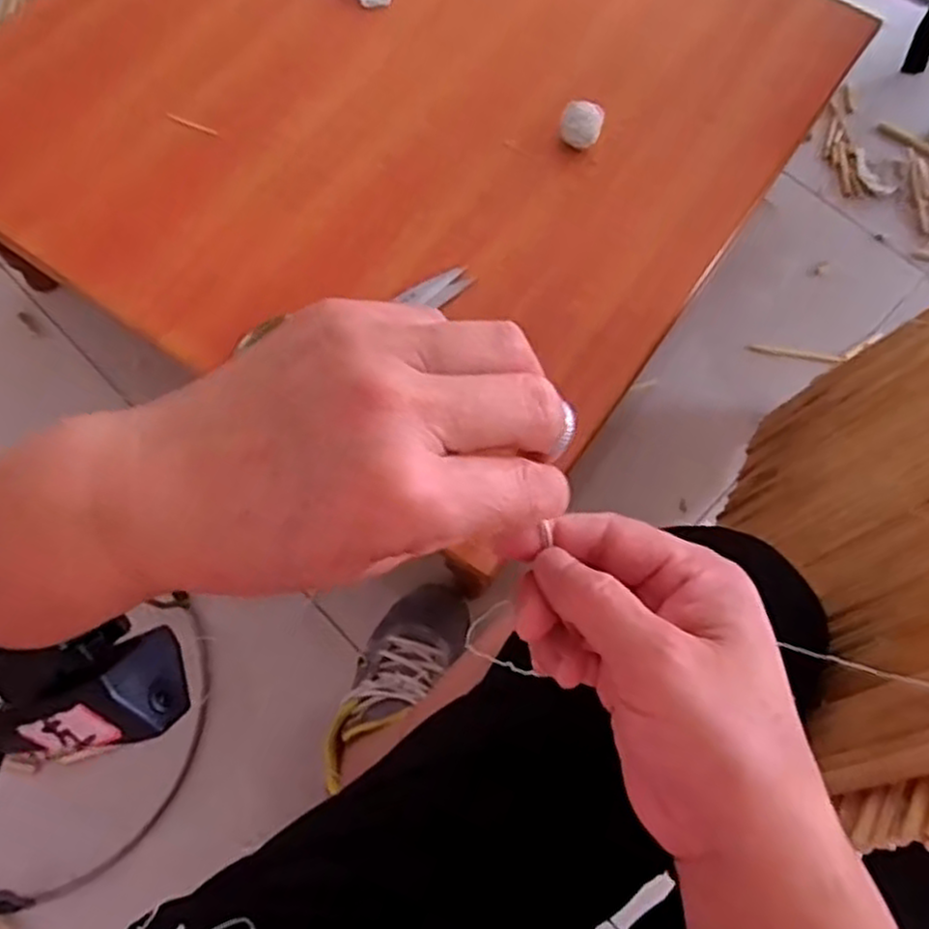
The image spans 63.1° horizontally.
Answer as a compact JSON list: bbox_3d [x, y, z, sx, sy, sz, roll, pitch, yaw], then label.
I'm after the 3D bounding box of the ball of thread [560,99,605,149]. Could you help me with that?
[{"bbox_3d":[0.104,-0.301,0.676,0.035,0.035,0.028,15,70,4],"label":"ball of thread"}]

